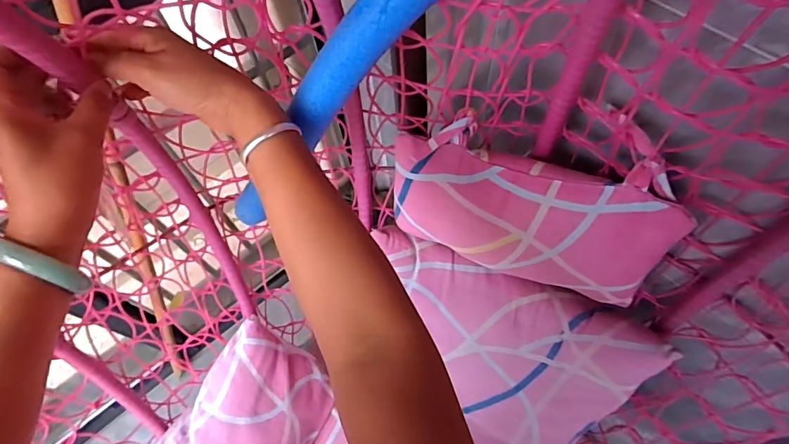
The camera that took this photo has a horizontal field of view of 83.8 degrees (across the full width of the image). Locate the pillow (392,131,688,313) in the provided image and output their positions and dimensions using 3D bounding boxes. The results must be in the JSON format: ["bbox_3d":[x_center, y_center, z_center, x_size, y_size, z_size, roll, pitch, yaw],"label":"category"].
[{"bbox_3d":[0.144,-0.011,0.515,0.313,0.181,0.081,24,67,14],"label":"pillow"}]

